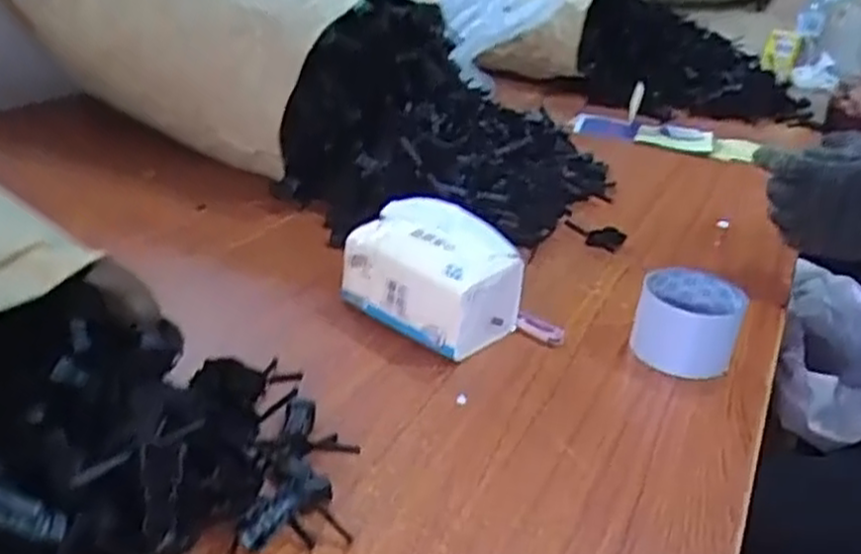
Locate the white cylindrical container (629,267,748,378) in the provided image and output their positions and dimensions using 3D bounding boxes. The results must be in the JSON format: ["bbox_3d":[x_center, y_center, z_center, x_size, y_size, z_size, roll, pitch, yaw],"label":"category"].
[{"bbox_3d":[0.222,0.038,0.653,0.083,0.071,0.082,6,28,-3],"label":"white cylindrical container"}]

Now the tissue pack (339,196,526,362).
[{"bbox_3d":[0.006,-0.004,0.656,0.134,0.092,0.098,27,33,32],"label":"tissue pack"}]

